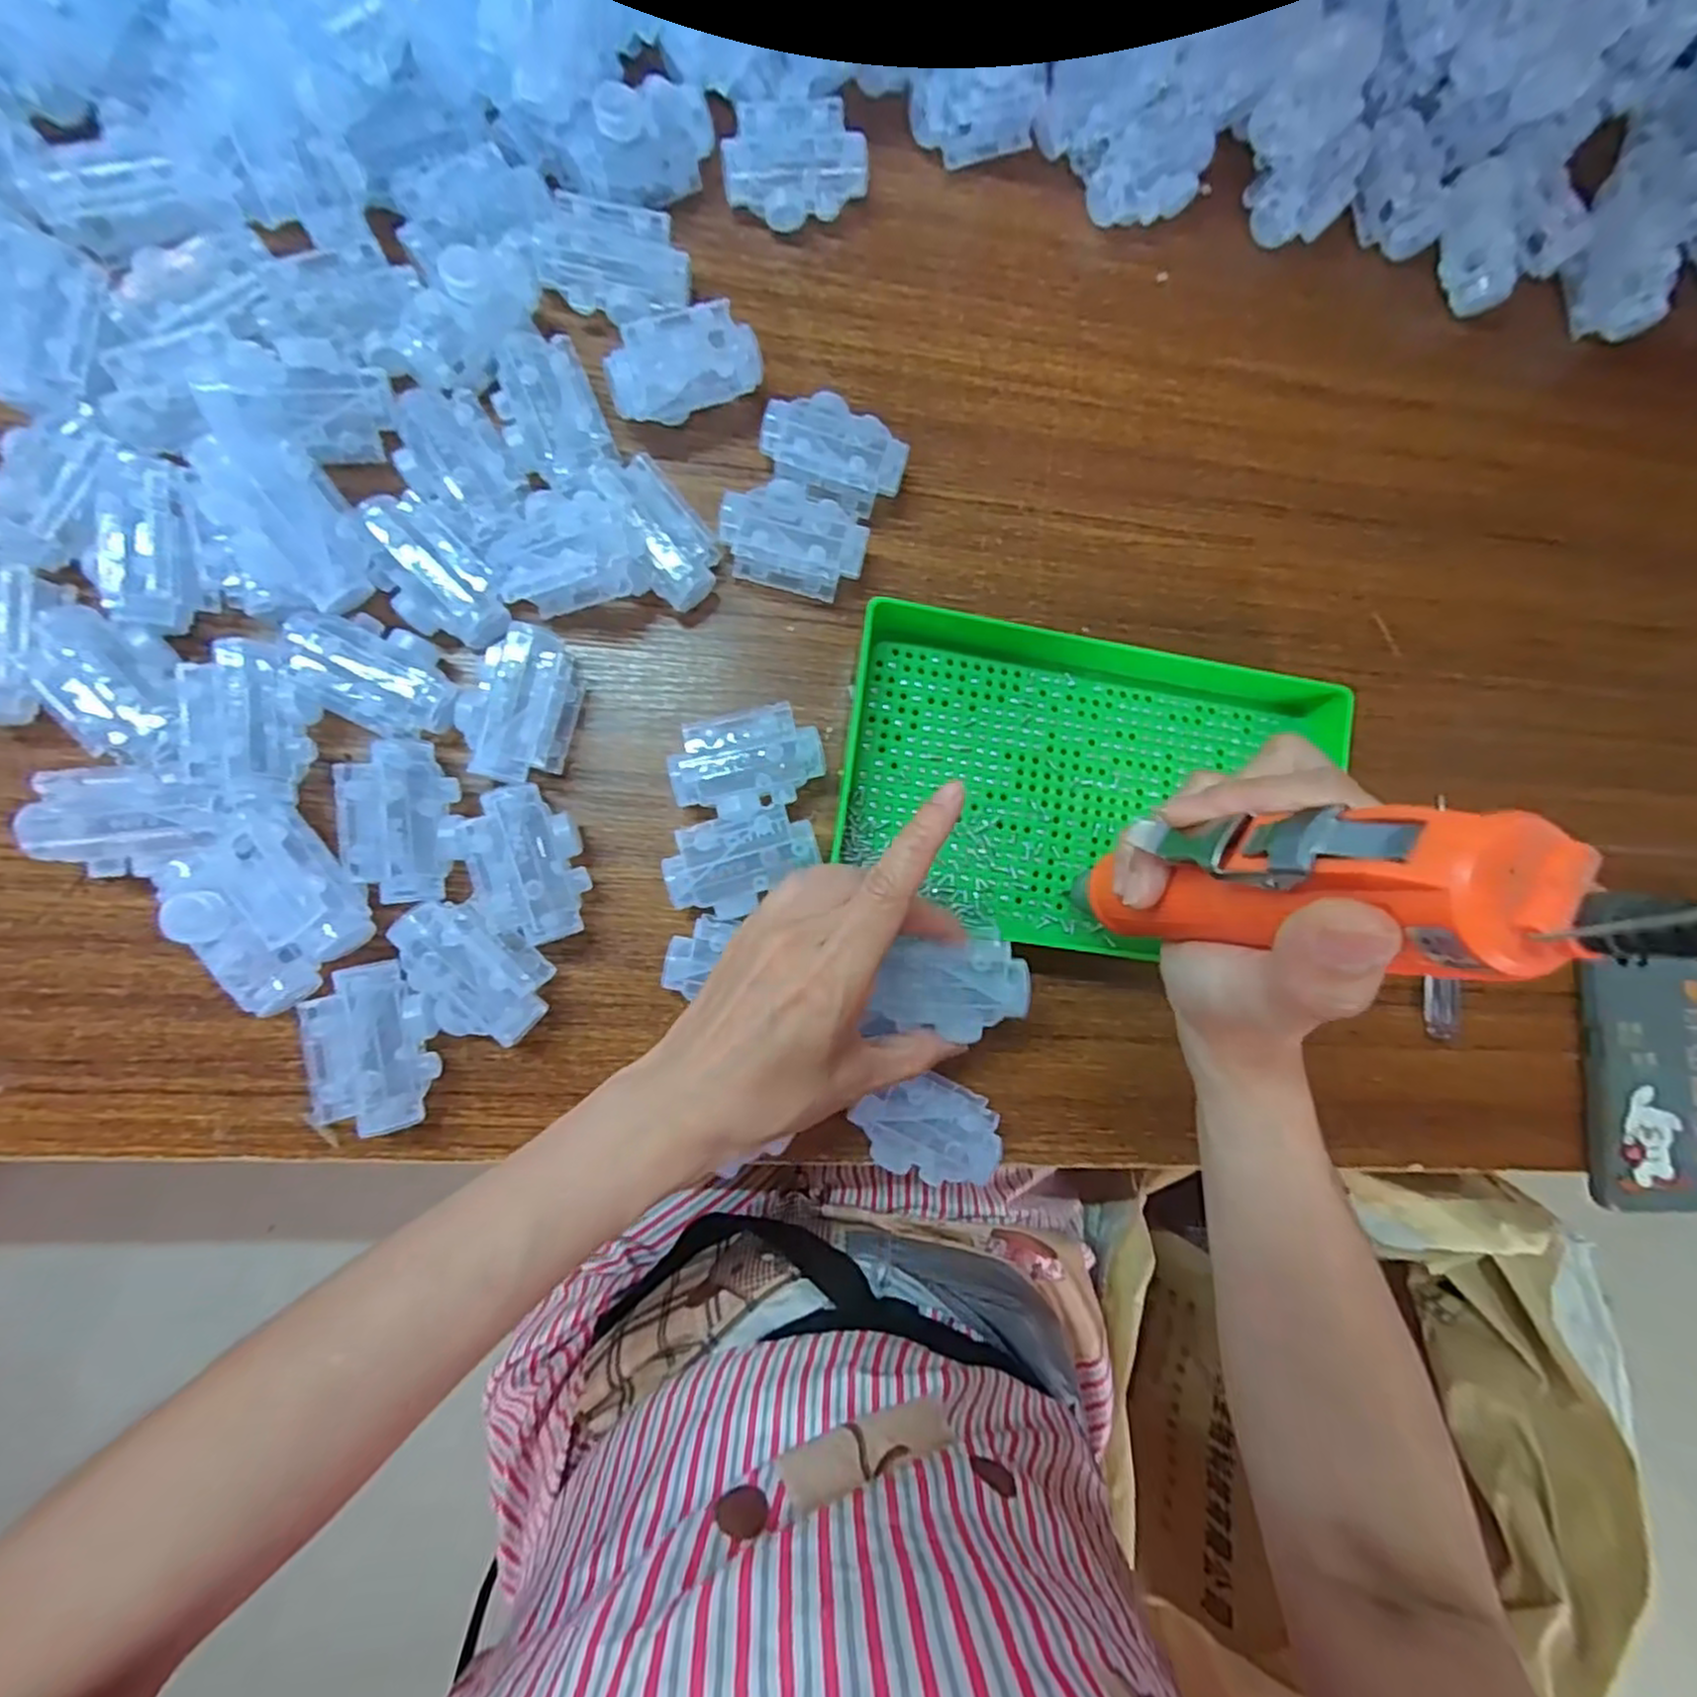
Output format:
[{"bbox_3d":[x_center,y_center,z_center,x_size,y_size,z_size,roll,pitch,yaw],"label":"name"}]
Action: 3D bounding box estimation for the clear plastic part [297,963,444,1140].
[{"bbox_3d":[-0.200,0.085,0.313,0.043,0.030,0.069,-10,88,-8],"label":"clear plastic part"}]

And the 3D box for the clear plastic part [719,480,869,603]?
[{"bbox_3d":[-0.026,-0.152,0.353,0.068,0.027,0.045,14,85,-6],"label":"clear plastic part"}]

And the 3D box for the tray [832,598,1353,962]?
[{"bbox_3d":[0.115,-0.030,0.360,0.234,0.033,0.156,8,85,-7],"label":"tray"}]

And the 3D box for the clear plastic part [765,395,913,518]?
[{"bbox_3d":[-0.007,-0.195,0.361,0.070,0.029,0.045,16,84,-6],"label":"clear plastic part"}]

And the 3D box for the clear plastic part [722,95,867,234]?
[{"bbox_3d":[-0.027,-0.342,0.368,0.070,0.019,0.047,-10,116,-6],"label":"clear plastic part"}]

